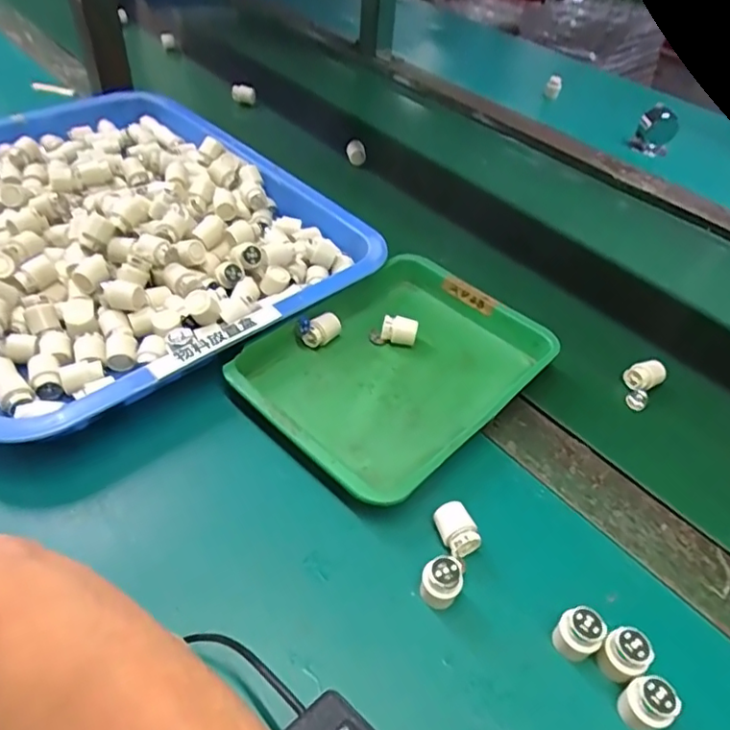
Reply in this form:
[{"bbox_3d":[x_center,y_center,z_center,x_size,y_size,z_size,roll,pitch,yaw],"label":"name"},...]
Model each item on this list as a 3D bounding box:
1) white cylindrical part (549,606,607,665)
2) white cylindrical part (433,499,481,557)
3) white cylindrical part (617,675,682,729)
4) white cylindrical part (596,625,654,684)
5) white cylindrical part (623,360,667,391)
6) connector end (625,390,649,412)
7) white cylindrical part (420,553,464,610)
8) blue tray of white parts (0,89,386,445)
[{"bbox_3d":[0.111,0.141,0.301,0.019,0.028,0.021,-29,55,-31],"label":"white cylindrical part"},{"bbox_3d":[0.053,0.097,0.340,0.020,0.017,0.028,-8,47,-16],"label":"white cylindrical part"},{"bbox_3d":[0.137,0.166,0.279,0.019,0.027,0.020,4,44,-4],"label":"white cylindrical part"},{"bbox_3d":[0.131,0.150,0.295,0.022,0.027,0.020,4,44,-4],"label":"white cylindrical part"},{"bbox_3d":[0.226,0.011,0.465,0.030,0.023,0.018,-11,47,-18],"label":"white cylindrical part"},{"bbox_3d":[0.217,0.027,0.456,0.015,0.010,0.014,3,44,-3],"label":"connector end"},{"bbox_3d":[0.042,0.119,0.313,0.019,0.029,0.018,4,44,-4],"label":"white cylindrical part"},{"bbox_3d":[-0.242,-0.135,0.527,0.349,0.055,0.463,-31,56,-33],"label":"blue tray of white parts"}]

